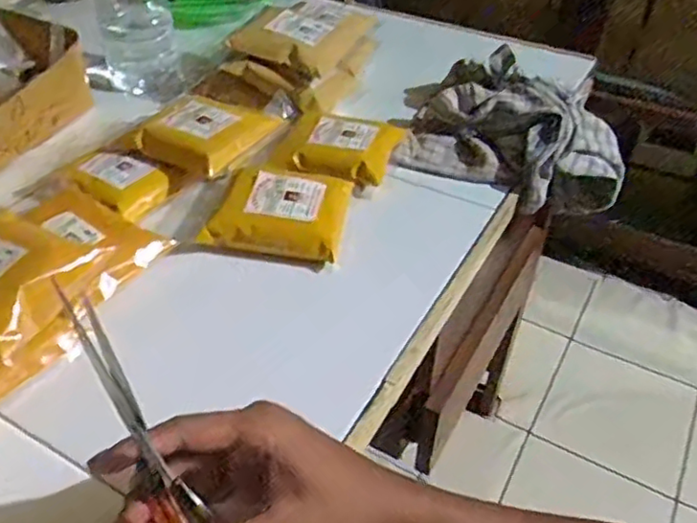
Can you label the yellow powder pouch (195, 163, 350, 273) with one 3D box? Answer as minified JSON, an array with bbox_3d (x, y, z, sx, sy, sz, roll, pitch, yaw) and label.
[{"bbox_3d":[-0.057,-0.055,0.583,0.114,0.030,0.121,12,42,10],"label":"yellow powder pouch"}]

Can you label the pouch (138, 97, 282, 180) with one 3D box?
[{"bbox_3d":[-0.137,-0.130,0.630,0.099,0.033,0.108,22,45,20],"label":"pouch"}]

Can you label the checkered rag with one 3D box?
[{"bbox_3d":[0.176,-0.134,0.704,0.250,0.116,0.174,16,43,14],"label":"checkered rag"}]

